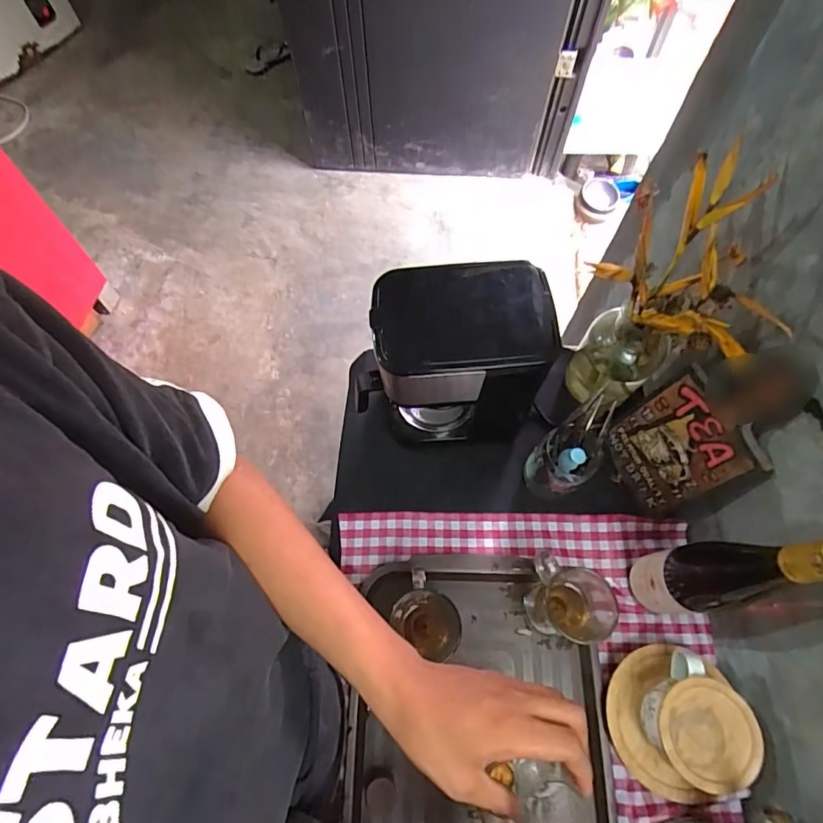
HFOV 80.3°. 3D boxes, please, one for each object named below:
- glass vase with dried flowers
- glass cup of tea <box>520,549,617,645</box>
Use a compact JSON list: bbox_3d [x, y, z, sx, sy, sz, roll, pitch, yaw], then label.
[{"bbox_3d":[0.318,-0.116,0.632,0.208,0.327,0.170,-39,72,-14],"label":"glass vase with dried flowers"},{"bbox_3d":[0.191,0.225,0.593,0.081,0.123,0.095,11,68,5],"label":"glass cup of tea"}]

